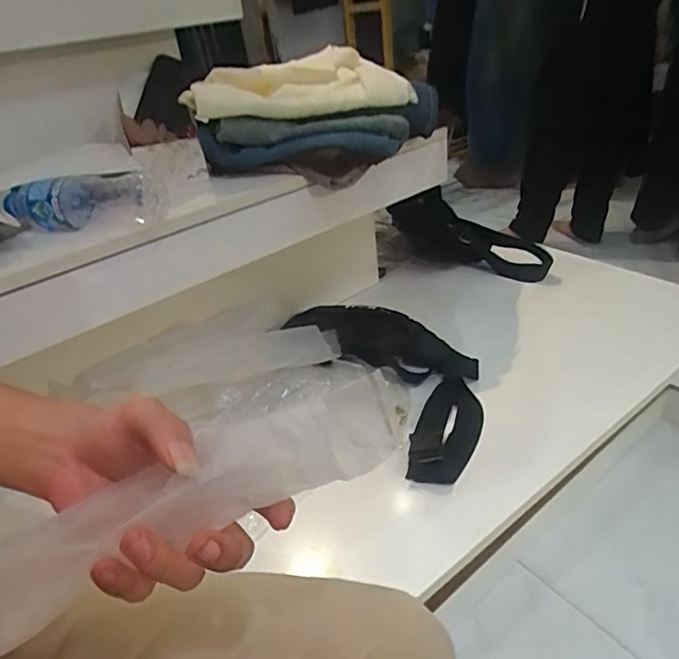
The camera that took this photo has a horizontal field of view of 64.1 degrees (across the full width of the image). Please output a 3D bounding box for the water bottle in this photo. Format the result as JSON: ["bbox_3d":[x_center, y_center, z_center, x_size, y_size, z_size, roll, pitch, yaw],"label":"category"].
[{"bbox_3d":[-0.325,-0.157,0.674,0.181,0.058,0.050,2,32,16],"label":"water bottle"}]

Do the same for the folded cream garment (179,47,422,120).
[{"bbox_3d":[-0.059,-0.422,0.915,0.334,0.062,0.354,-5,32,3],"label":"folded cream garment"}]

